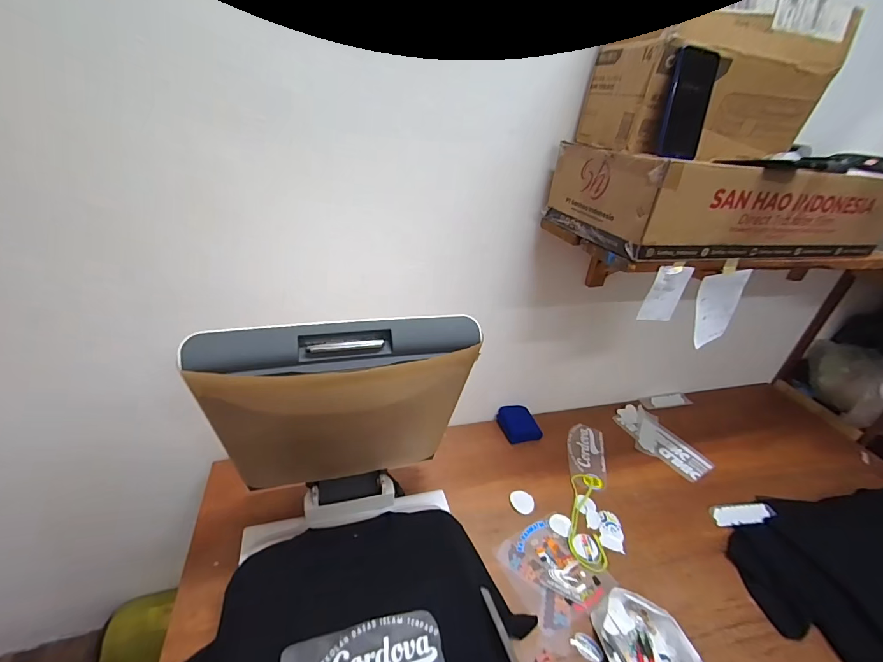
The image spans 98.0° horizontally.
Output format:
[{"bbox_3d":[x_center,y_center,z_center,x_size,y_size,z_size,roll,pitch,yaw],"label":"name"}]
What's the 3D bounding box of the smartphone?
[{"bbox_3d":[0.395,-0.360,0.614,0.073,0.152,0.009,1,18,-7],"label":"smartphone"}]

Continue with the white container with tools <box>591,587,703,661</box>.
[{"bbox_3d":[0.381,0.596,0.710,0.153,0.043,0.190,-3,35,-15],"label":"white container with tools"}]

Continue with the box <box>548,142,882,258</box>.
[{"bbox_3d":[0.559,-0.269,0.770,0.594,0.145,0.286,-3,33,-15],"label":"box"}]

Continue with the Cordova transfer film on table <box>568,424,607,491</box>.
[{"bbox_3d":[0.428,0.362,1.130,0.105,0.005,0.243,14,34,10],"label":"Cordova transfer film on table"}]

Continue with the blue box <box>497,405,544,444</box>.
[{"bbox_3d":[0.239,0.284,1.187,0.115,0.031,0.118,-5,36,-18],"label":"blue box"}]

